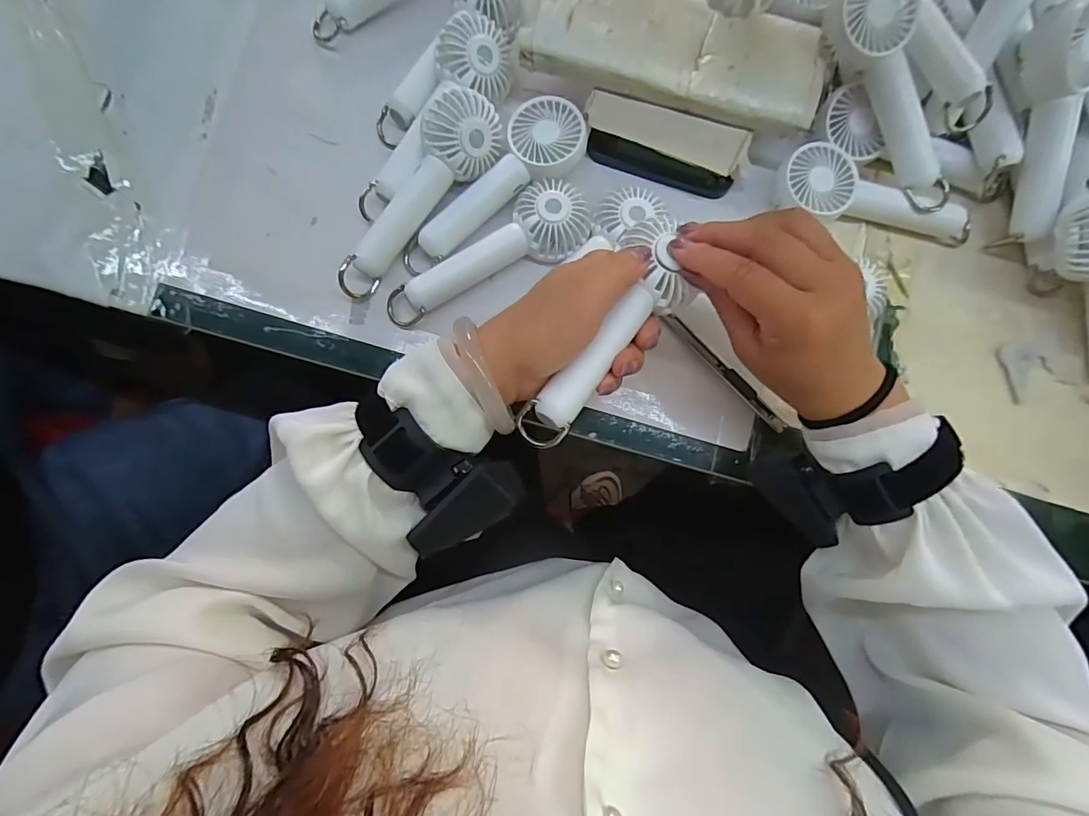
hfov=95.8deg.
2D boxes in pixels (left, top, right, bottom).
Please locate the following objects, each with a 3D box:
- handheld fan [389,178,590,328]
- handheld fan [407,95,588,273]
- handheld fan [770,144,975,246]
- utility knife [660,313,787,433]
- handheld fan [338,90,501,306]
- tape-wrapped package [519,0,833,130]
[{"bbox_3d":[-0.038,-0.107,0.359,0.161,0.032,0.058,-38,87,-6],"label":"handheld fan"},{"bbox_3d":[-0.034,-0.157,0.363,0.057,0.032,0.158,40,84,2],"label":"handheld fan"},{"bbox_3d":[0.256,-0.164,0.379,0.158,0.031,0.052,5,84,-2],"label":"handheld fan"},{"bbox_3d":[0.135,-0.029,0.370,0.011,0.013,0.119,-42,87,-6],"label":"utility knife"},{"bbox_3d":[-0.093,-0.151,0.355,0.046,0.030,0.162,39,96,2],"label":"handheld fan"},{"bbox_3d":[0.092,-0.259,0.355,0.213,0.025,0.074,13,81,-1],"label":"tape-wrapped package"}]

